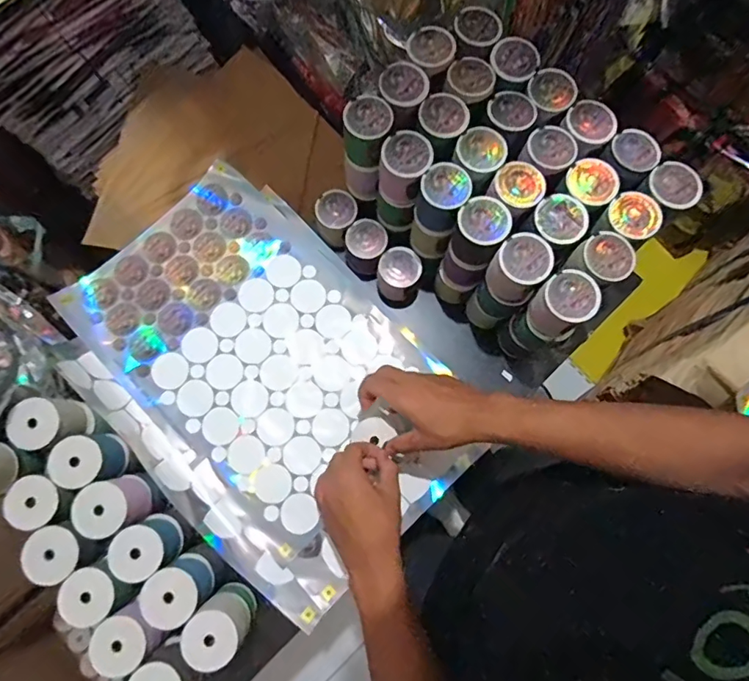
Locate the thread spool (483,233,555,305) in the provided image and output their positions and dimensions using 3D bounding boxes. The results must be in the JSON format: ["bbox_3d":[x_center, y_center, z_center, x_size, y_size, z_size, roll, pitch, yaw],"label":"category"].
[{"bbox_3d":[0.158,-0.079,0.539,0.057,0.074,0.057,0,77,0],"label":"thread spool"}]

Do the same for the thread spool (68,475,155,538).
[{"bbox_3d":[-0.291,0.185,0.545,0.053,0.068,0.056,0,77,0],"label":"thread spool"}]

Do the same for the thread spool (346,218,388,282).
[{"bbox_3d":[-0.012,-0.127,0.676,0.052,0.061,0.058,29,79,6],"label":"thread spool"}]

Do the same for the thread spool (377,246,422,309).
[{"bbox_3d":[0.033,-0.084,0.665,0.055,0.065,0.062,4,77,1],"label":"thread spool"}]

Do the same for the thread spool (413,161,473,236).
[{"bbox_3d":[0.077,-0.160,0.559,0.053,0.065,0.058,0,77,0],"label":"thread spool"}]

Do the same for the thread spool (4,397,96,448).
[{"bbox_3d":[-0.365,0.092,0.551,0.066,0.059,0.053,-1,77,0],"label":"thread spool"}]

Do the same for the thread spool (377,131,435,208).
[{"bbox_3d":[0.034,-0.196,0.561,0.055,0.064,0.056,0,77,0],"label":"thread spool"}]

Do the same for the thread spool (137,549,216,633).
[{"bbox_3d":[-0.208,0.267,0.524,0.056,0.068,0.054,0,77,0],"label":"thread spool"}]

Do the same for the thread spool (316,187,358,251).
[{"bbox_3d":[-0.052,-0.167,0.683,0.056,0.063,0.060,0,77,0],"label":"thread spool"}]

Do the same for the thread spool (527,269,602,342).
[{"bbox_3d":[0.206,-0.039,0.535,0.056,0.065,0.056,0,77,0],"label":"thread spool"}]

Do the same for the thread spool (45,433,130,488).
[{"bbox_3d":[-0.322,0.135,0.552,0.053,0.069,0.053,0,77,0],"label":"thread spool"}]

